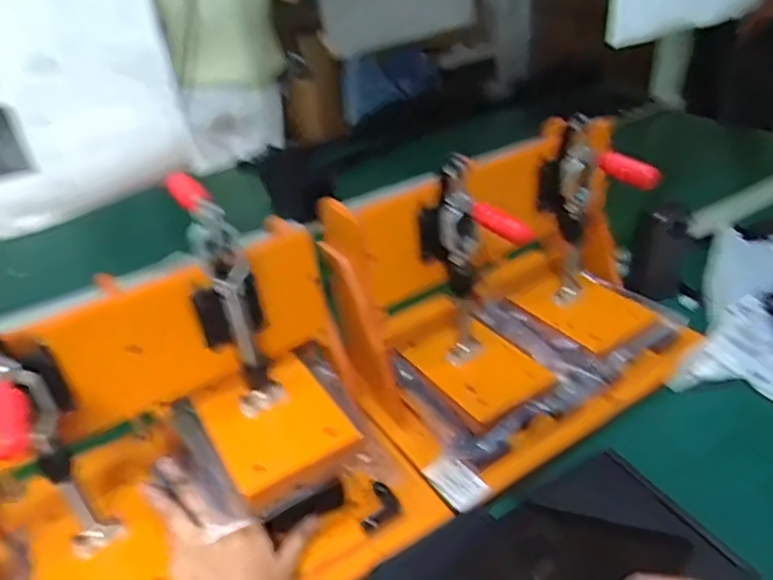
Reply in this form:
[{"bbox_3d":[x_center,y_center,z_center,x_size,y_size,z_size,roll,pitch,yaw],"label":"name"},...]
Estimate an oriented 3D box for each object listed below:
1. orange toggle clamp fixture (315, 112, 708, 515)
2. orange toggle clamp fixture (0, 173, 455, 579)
[{"bbox_3d":[0.143,-0.018,0.633,0.351,0.239,0.233,-22,36,-22],"label":"orange toggle clamp fixture"},{"bbox_3d":[-0.165,0.100,0.474,0.356,0.287,0.220,-23,36,-24],"label":"orange toggle clamp fixture"}]

